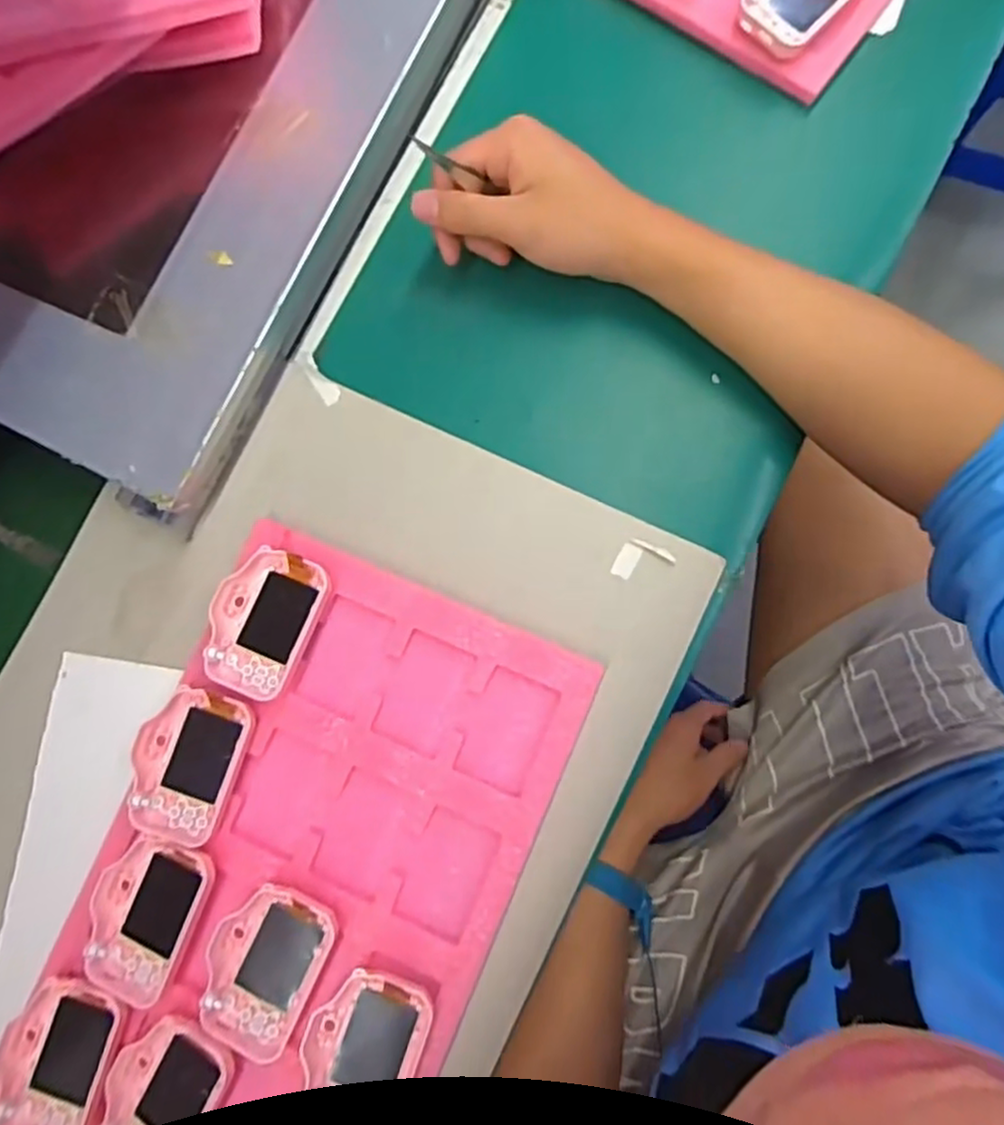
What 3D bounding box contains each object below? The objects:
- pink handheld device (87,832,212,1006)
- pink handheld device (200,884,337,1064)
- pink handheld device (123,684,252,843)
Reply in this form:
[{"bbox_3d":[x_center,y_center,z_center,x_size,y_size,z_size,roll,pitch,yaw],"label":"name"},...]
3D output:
[{"bbox_3d":[-0.203,0.200,0.396,0.058,0.012,0.088,20,85,8],"label":"pink handheld device"},{"bbox_3d":[-0.134,0.227,0.388,0.059,0.014,0.091,22,86,8],"label":"pink handheld device"},{"bbox_3d":[-0.183,0.119,0.410,0.059,0.020,0.087,17,85,8],"label":"pink handheld device"}]

